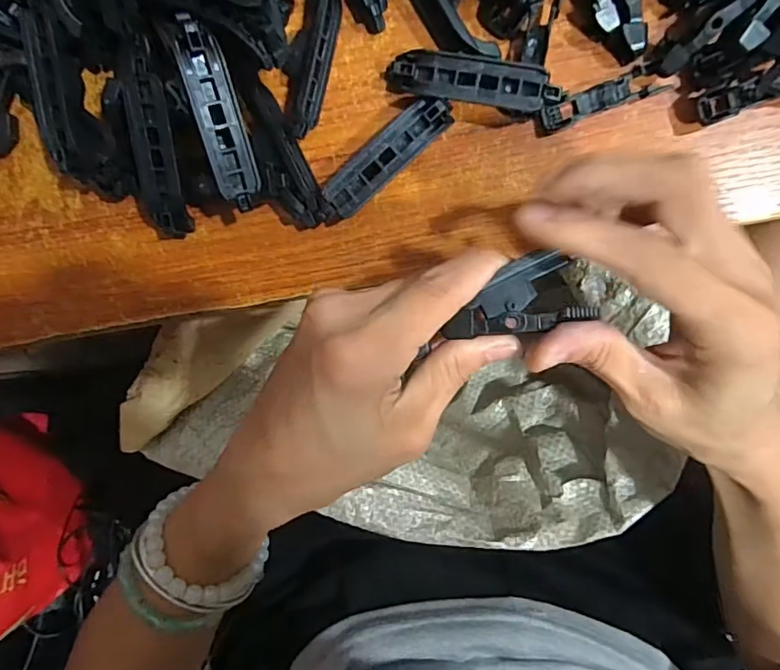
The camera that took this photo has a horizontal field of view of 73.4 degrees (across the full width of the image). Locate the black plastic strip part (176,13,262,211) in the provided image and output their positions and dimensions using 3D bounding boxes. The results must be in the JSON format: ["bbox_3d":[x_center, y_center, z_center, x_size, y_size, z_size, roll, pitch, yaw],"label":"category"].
[{"bbox_3d":[-0.071,-0.091,0.218,0.020,0.005,0.075,-22,116,-27],"label":"black plastic strip part"}]

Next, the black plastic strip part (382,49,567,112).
[{"bbox_3d":[0.036,-0.112,0.233,0.076,0.019,0.019,11,98,4],"label":"black plastic strip part"}]

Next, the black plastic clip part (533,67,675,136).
[{"bbox_3d":[0.094,-0.106,0.234,0.058,0.007,0.013,-19,95,7],"label":"black plastic clip part"}]

